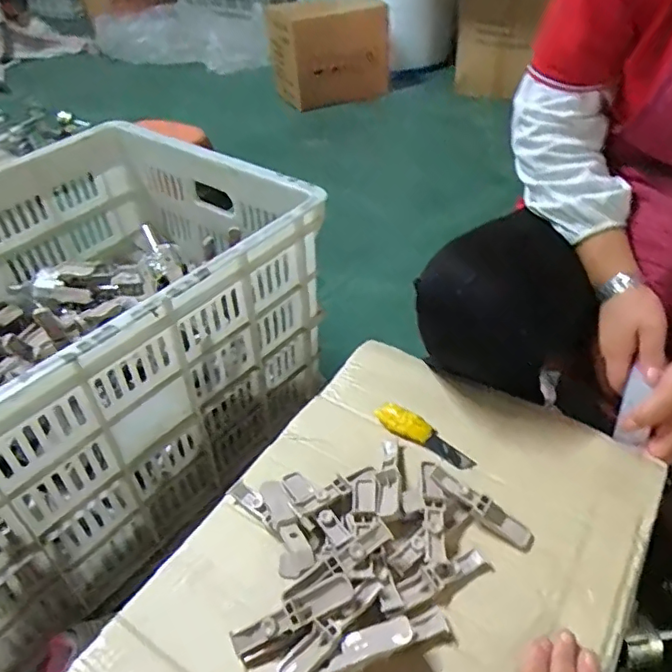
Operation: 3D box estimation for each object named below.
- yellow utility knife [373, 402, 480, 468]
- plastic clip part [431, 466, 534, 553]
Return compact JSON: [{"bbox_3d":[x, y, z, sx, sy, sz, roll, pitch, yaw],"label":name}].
[{"bbox_3d":[0.090,0.105,0.586,0.109,0.022,0.030,31,51,18],"label":"yellow utility knife"},{"bbox_3d":[0.129,0.154,0.508,0.100,0.019,0.021,36,53,13],"label":"plastic clip part"}]

